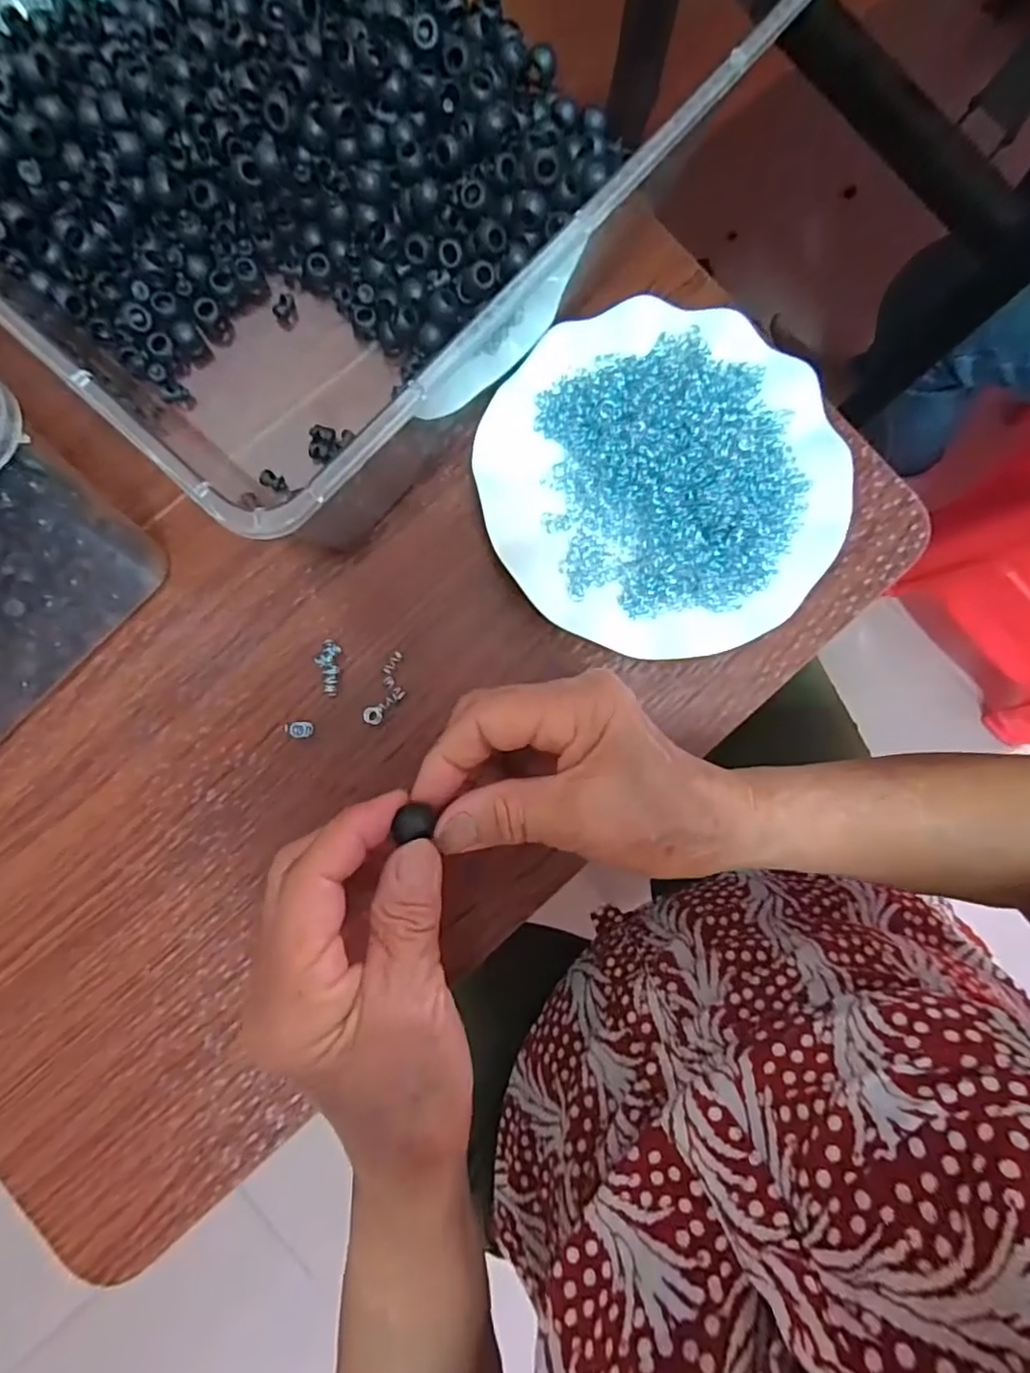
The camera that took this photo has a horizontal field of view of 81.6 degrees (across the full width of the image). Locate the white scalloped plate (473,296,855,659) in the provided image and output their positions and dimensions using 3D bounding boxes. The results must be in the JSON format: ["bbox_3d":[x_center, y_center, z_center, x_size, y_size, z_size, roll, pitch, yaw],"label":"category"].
[{"bbox_3d":[0.075,-0.106,0.315,0.179,0.036,0.177,0,85,-3],"label":"white scalloped plate"}]

